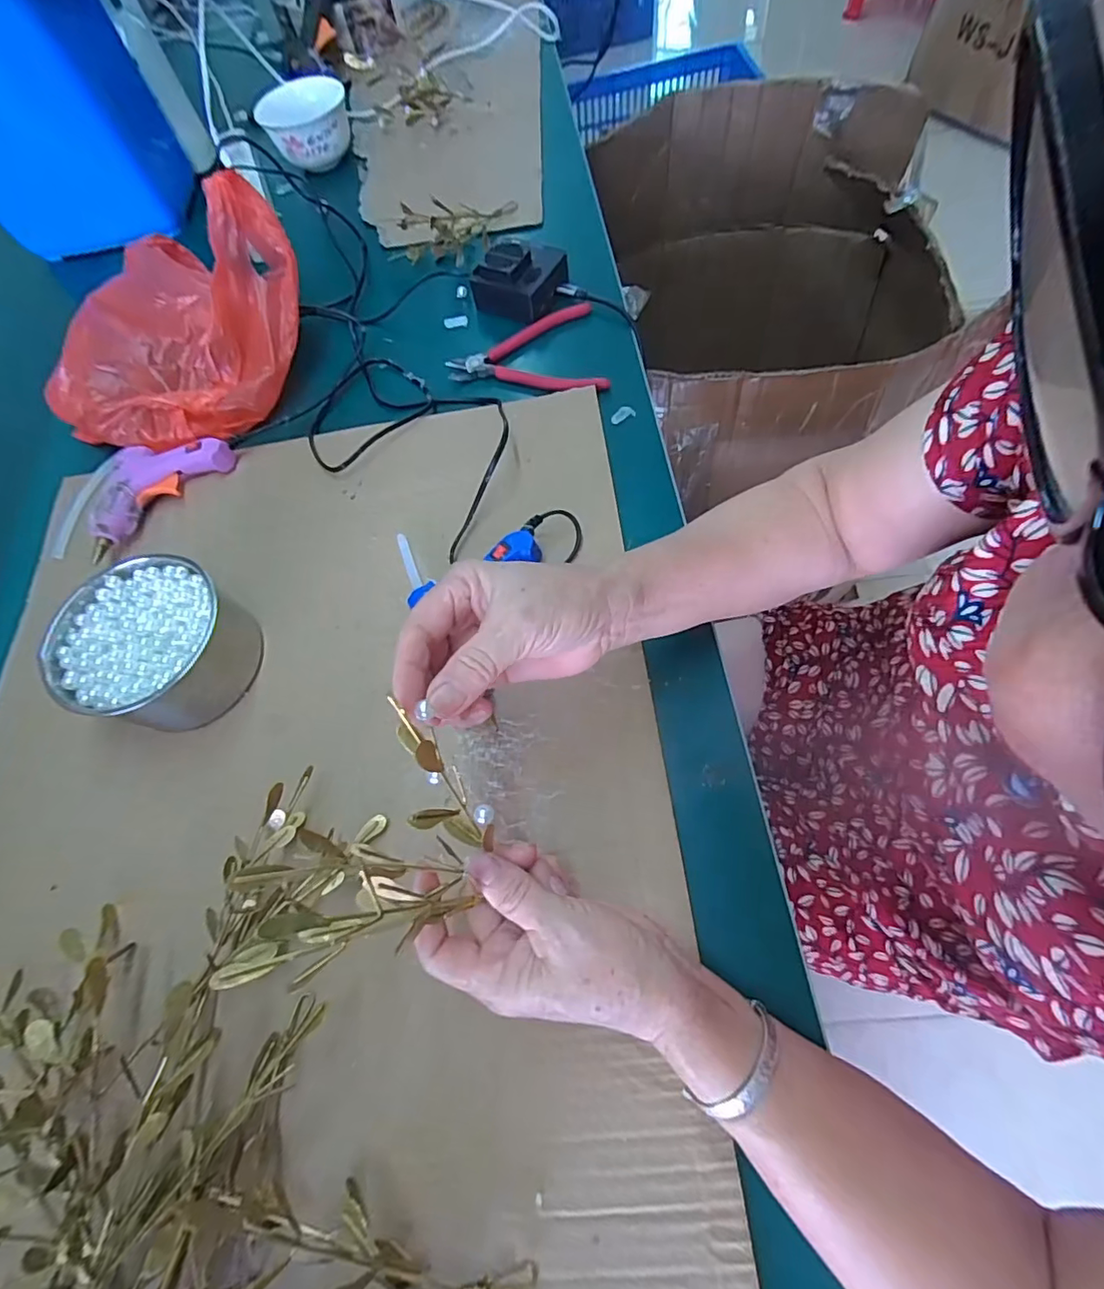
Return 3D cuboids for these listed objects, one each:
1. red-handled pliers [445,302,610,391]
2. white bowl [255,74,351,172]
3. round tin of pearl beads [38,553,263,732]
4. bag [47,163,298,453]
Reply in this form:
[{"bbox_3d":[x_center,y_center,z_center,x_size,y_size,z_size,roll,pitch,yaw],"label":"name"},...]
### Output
[{"bbox_3d":[-0.026,-0.271,0.513,0.144,0.011,0.110,-12,65,1],"label":"red-handled pliers"},{"bbox_3d":[-0.320,-0.680,0.710,0.113,0.053,0.113,-16,65,-1],"label":"white bowl"},{"bbox_3d":[-0.289,0.002,0.400,0.125,0.065,0.115,-2,66,5],"label":"round tin of pearl beads"},{"bbox_3d":[-0.367,-0.308,0.508,0.210,0.118,0.240,31,73,18],"label":"bag"}]

